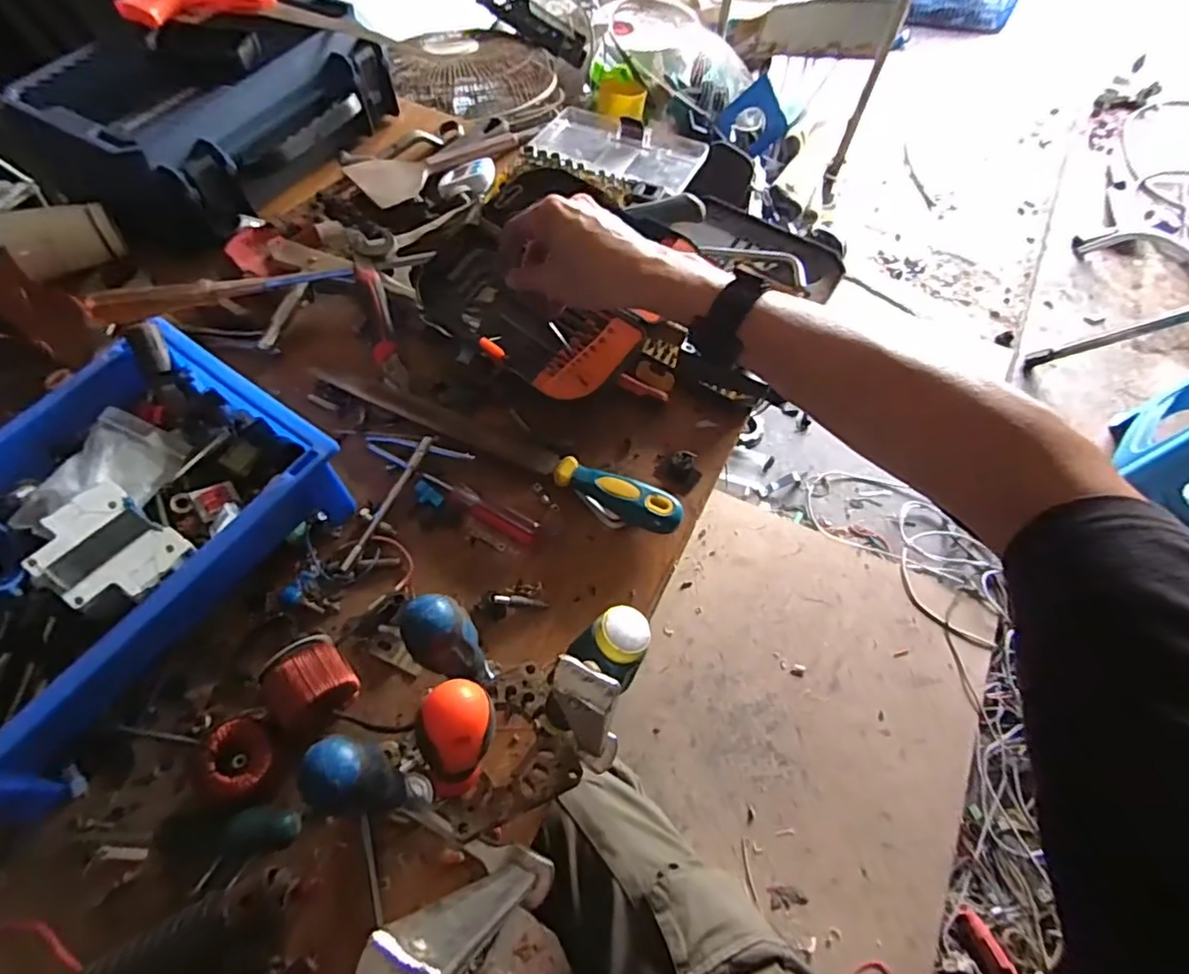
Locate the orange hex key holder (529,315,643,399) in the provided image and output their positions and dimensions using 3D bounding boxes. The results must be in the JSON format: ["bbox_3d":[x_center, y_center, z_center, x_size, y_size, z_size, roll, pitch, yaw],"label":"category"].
[{"bbox_3d":[-0.002,-0.106,0.499,0.094,0.011,0.040,-37,66,1],"label":"orange hex key holder"}]

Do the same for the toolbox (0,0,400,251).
[{"bbox_3d":[-0.415,-0.427,0.653,0.251,0.113,0.327,30,65,16],"label":"toolbox"}]

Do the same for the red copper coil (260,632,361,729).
[{"bbox_3d":[-0.192,0.137,0.400,0.053,0.046,0.057,-38,67,-19],"label":"red copper coil"}]

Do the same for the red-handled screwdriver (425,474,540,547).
[{"bbox_3d":[-0.096,0.017,0.485,0.109,0.016,0.020,25,64,13],"label":"red-handled screwdriver"}]

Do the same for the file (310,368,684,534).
[{"bbox_3d":[-0.089,-0.041,0.504,0.344,0.022,0.028,23,63,13],"label":"file"}]

